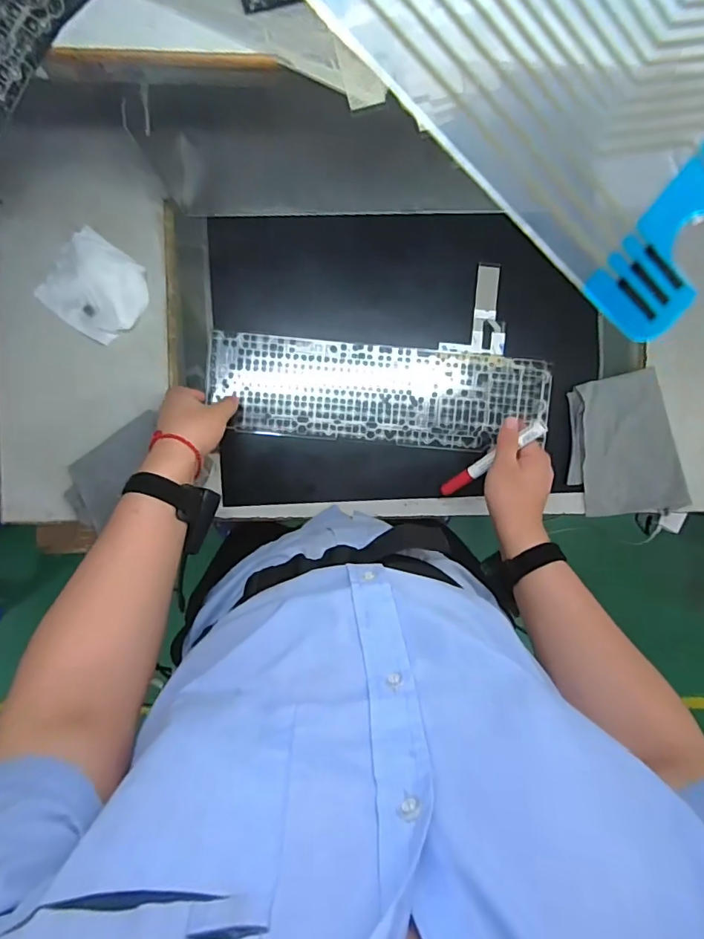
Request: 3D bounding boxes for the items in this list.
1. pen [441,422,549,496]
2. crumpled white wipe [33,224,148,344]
[{"bbox_3d":[0.162,-0.010,0.587,0.145,0.014,0.015,-38,97,30],"label":"pen"},{"bbox_3d":[-0.302,-0.214,0.589,0.110,0.013,0.104,35,92,-5],"label":"crumpled white wipe"}]

